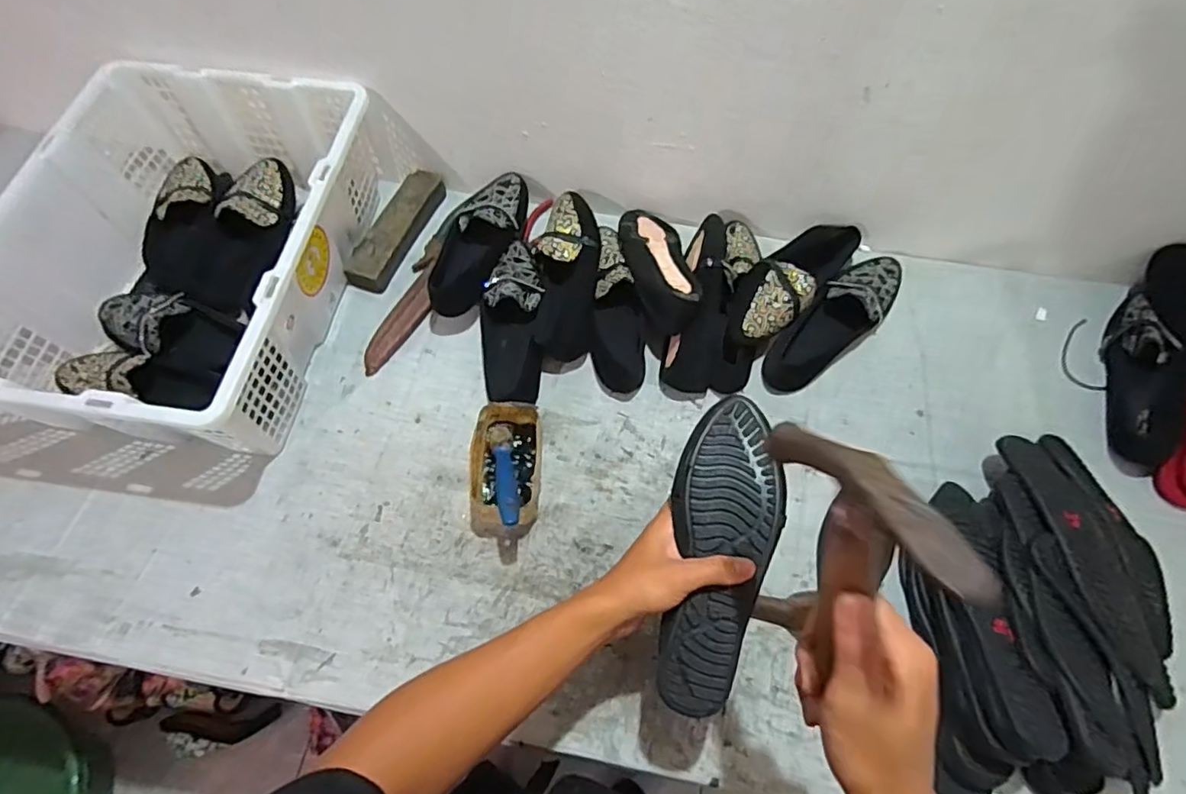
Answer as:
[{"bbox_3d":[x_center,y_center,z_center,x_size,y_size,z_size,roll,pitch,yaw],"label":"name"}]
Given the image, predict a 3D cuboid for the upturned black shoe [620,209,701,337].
[{"bbox_3d":[0.084,-0.174,0.761,0.082,0.050,0.223,-8,51,-4],"label":"upturned black shoe"}]

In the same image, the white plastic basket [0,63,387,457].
[{"bbox_3d":[-0.481,-0.171,0.714,0.344,0.166,0.472,6,63,3],"label":"white plastic basket"}]

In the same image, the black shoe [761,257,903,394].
[{"bbox_3d":[0.313,-0.097,0.749,0.078,0.055,0.243,39,69,17],"label":"black shoe"}]

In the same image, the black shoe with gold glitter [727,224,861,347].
[{"bbox_3d":[0.254,-0.153,0.751,0.081,0.056,0.245,39,69,17],"label":"black shoe with gold glitter"}]

